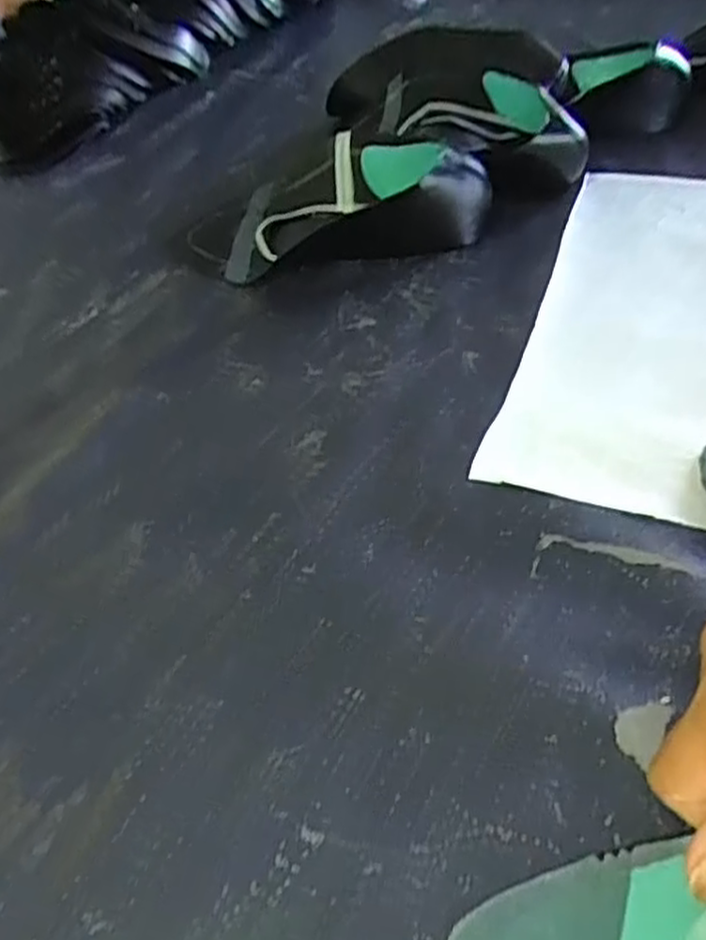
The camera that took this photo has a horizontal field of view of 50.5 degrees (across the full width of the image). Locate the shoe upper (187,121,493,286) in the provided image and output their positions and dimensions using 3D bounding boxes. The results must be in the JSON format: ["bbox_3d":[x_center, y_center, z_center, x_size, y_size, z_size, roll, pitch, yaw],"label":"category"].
[{"bbox_3d":[-0.020,-0.227,0.618,0.241,0.064,0.159,-10,44,-5],"label":"shoe upper"}]

